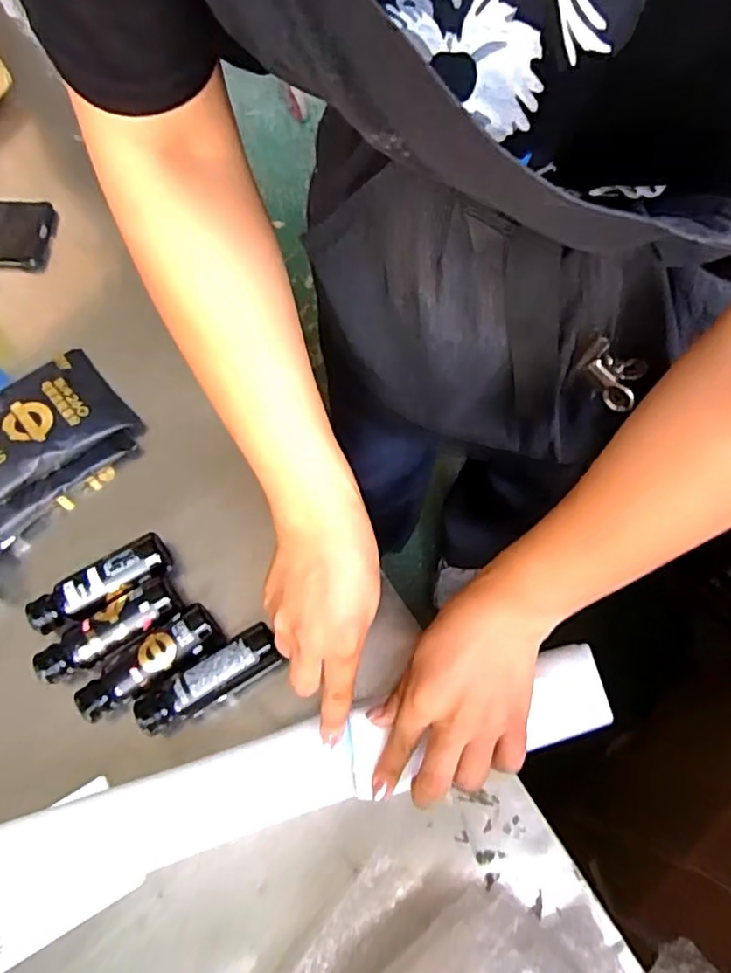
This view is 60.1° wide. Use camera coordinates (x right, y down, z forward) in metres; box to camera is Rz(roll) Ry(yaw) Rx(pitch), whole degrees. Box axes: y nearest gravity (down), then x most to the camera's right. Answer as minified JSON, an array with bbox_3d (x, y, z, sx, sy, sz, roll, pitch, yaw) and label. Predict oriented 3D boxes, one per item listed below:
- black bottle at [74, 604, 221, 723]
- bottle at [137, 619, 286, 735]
[{"bbox_3d":[-0.158,0.131,0.467,0.107,0.038,0.033,-32,71,-9],"label":"black bottle"},{"bbox_3d":[-0.114,0.144,0.462,0.105,0.041,0.034,-30,71,-8],"label":"bottle"}]

